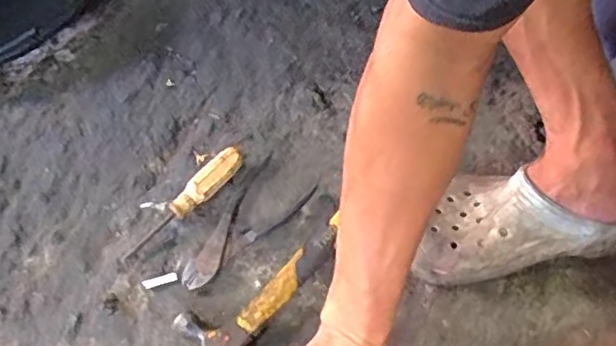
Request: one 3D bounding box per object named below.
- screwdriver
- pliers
[{"bbox_3d":[-0.129,0.031,0.630,0.026,0.024,0.157,36,66,22],"label":"screwdriver"},{"bbox_3d":[-0.065,0.054,0.633,0.070,0.013,0.174,28,57,17],"label":"pliers"}]

